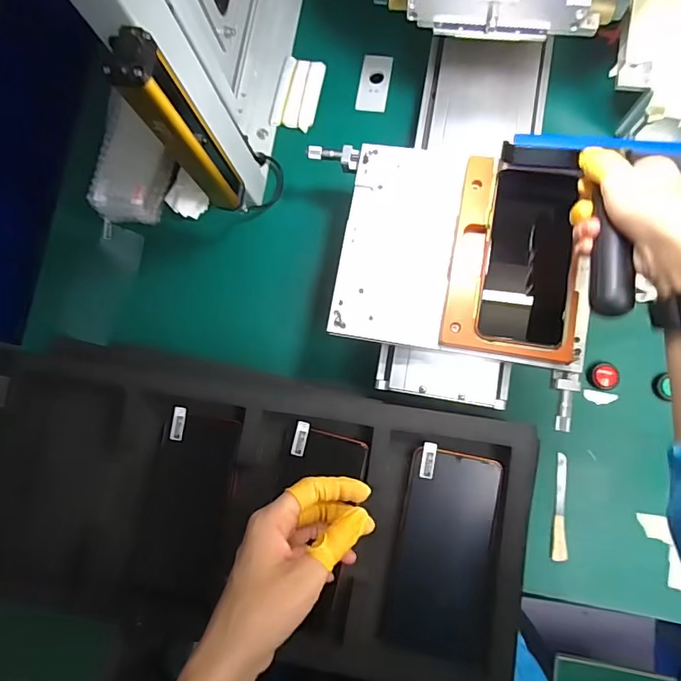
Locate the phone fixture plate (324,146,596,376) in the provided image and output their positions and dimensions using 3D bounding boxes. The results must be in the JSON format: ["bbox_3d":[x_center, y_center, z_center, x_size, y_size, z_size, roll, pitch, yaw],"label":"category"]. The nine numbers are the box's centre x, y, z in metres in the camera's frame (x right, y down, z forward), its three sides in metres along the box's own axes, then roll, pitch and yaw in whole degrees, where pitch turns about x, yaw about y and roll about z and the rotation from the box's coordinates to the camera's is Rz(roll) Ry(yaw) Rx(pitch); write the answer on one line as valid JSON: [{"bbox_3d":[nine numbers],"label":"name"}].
[{"bbox_3d":[0.119,-0.089,0.457,0.227,0.032,0.200,8,85,16],"label":"phone fixture plate"}]

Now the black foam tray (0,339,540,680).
[{"bbox_3d":[-0.087,0.148,0.434,0.489,0.067,0.235,7,83,5],"label":"black foam tray"}]

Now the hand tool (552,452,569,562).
[{"bbox_3d":[0.247,0.186,0.528,0.014,0.012,0.114,7,83,5],"label":"hand tool"}]

